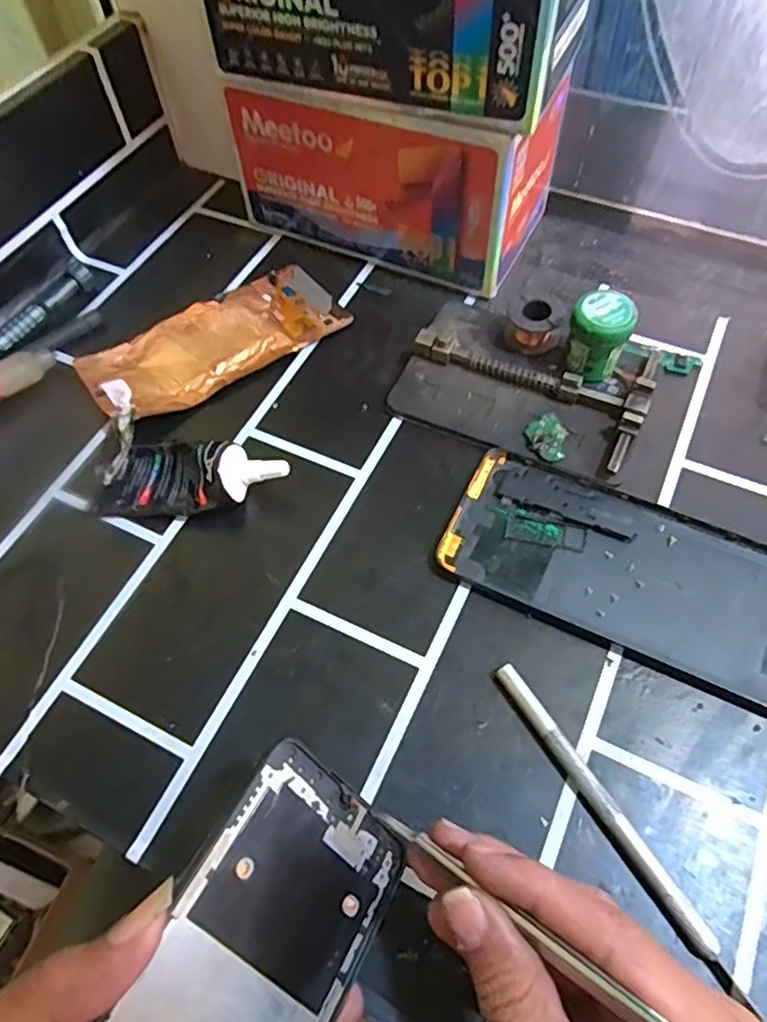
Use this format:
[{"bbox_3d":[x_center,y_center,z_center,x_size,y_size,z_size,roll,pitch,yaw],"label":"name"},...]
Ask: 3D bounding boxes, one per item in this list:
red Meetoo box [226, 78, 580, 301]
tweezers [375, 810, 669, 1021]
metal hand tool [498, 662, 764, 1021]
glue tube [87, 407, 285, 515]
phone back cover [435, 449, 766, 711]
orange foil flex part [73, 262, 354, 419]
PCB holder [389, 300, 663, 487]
[{"bbox_3d":[0.008,-0.216,0.390,0.174,0.092,0.086,24,63,15],"label":"red Meetoo box"},{"bbox_3d":[0.050,0.121,0.169,0.137,0.015,0.004,21,61,37],"label":"tweezers"},{"bbox_3d":[0.085,0.116,0.240,0.008,0.007,0.130,-28,63,-14],"label":"metal hand tool"},{"bbox_3d":[-0.096,-0.015,0.311,0.092,0.029,0.044,11,61,8],"label":"glue tube"},{"bbox_3d":[0.112,0.026,0.292,0.161,0.006,0.073,23,63,15],"label":"phone back cover"},{"bbox_3d":[-0.098,-0.099,0.373,0.148,0.009,0.065,-32,64,-15],"label":"orange foil flex part"},{"bbox_3d":[0.075,-0.070,0.340,0.125,0.022,0.083,23,63,15],"label":"PCB holder"}]

